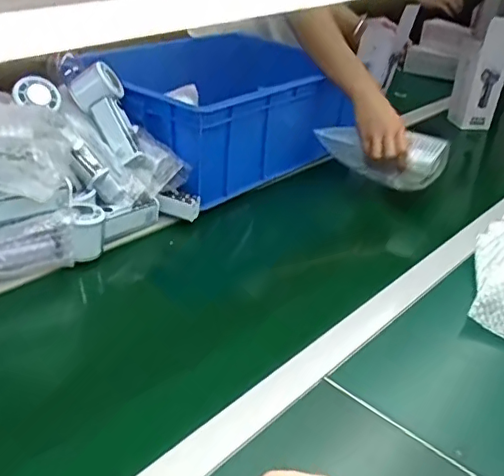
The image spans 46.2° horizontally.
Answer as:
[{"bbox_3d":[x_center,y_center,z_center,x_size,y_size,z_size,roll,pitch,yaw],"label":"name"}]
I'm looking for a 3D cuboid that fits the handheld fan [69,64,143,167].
[{"bbox_3d":[-0.198,-0.176,0.847,0.066,0.042,0.158,-21,78,-38],"label":"handheld fan"}]

